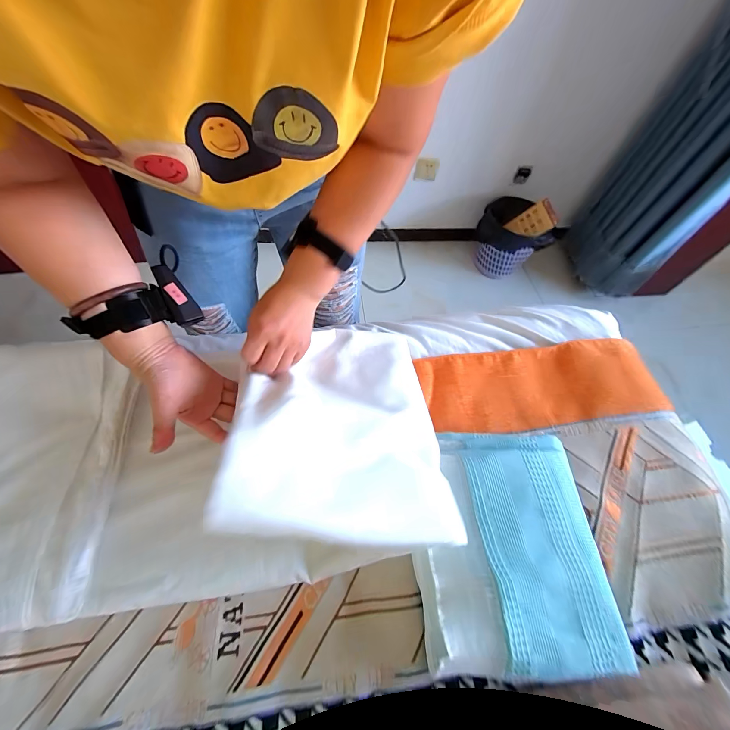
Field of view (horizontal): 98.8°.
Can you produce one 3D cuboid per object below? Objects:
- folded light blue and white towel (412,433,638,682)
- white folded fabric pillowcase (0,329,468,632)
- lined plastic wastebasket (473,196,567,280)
[{"bbox_3d":[0.152,0.185,0.348,0.200,0.051,0.226,2,58,-3],"label":"folded light blue and white towel"},{"bbox_3d":[-0.220,0.074,0.343,0.580,0.164,0.325,-13,60,-1],"label":"white folded fabric pillowcase"},{"bbox_3d":[0.634,-0.543,1.368,0.225,0.281,0.295,-15,62,-14],"label":"lined plastic wastebasket"}]

